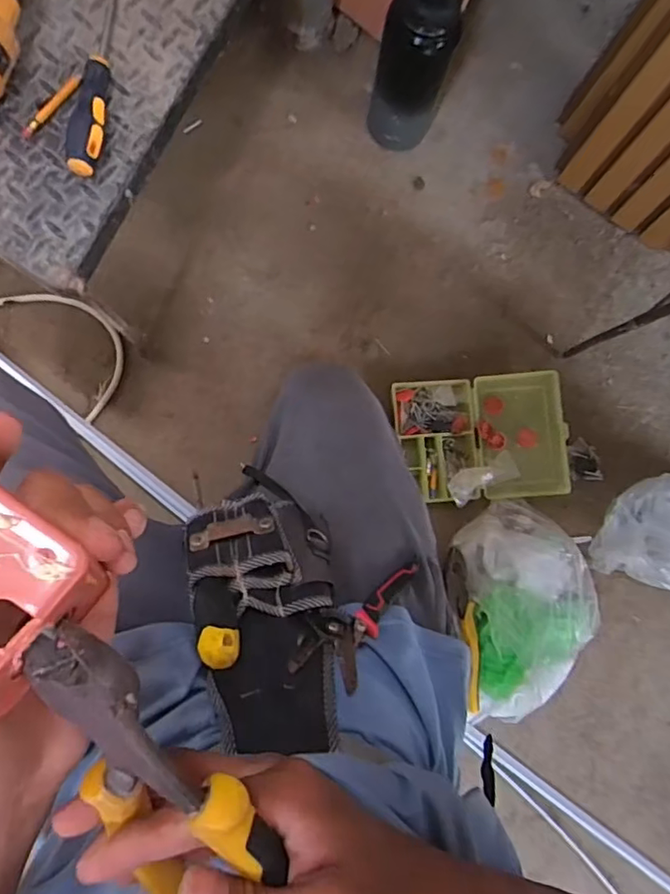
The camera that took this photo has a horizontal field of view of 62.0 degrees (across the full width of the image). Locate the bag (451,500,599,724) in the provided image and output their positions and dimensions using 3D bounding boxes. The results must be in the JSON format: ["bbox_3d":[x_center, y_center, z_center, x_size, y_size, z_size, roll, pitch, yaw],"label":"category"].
[{"bbox_3d":[0.265,0.212,0.743,0.175,0.096,0.271,-7,88,-6],"label":"bag"}]

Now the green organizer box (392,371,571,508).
[{"bbox_3d":[0.205,-0.013,0.790,0.226,0.062,0.174,-5,88,-6],"label":"green organizer box"}]

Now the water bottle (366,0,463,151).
[{"bbox_3d":[0.100,-0.479,0.692,0.095,0.275,0.081,22,85,-5],"label":"water bottle"}]

